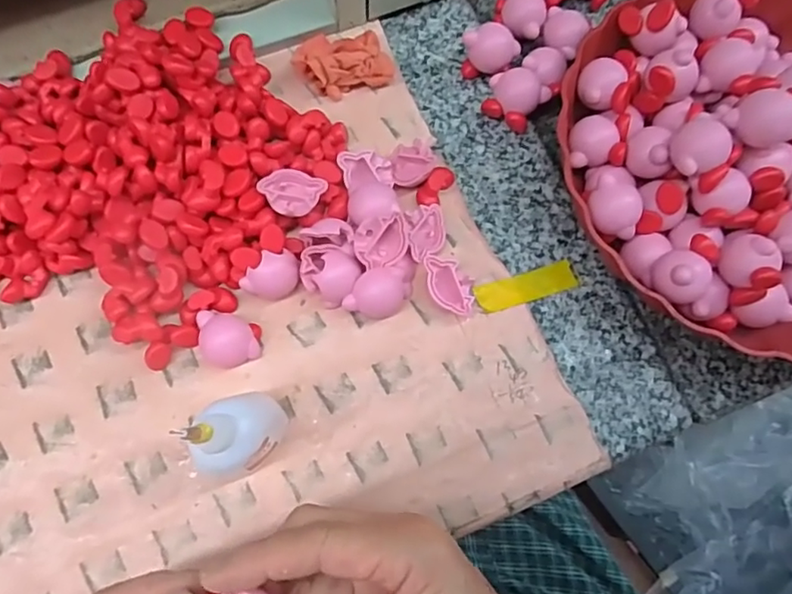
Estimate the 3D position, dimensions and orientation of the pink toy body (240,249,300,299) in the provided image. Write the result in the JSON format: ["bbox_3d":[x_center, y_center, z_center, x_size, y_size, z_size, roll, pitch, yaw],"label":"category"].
[{"bbox_3d":[-0.068,-0.011,0.322,0.022,0.022,0.031,36,76,8],"label":"pink toy body"}]

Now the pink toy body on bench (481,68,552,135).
[{"bbox_3d":[0.077,-0.127,0.369,0.036,0.022,0.032,25,75,5],"label":"pink toy body on bench"}]

